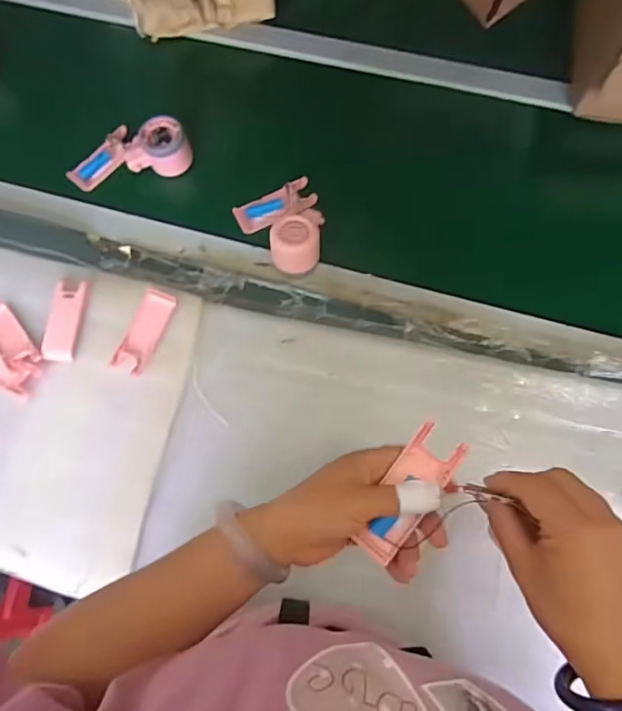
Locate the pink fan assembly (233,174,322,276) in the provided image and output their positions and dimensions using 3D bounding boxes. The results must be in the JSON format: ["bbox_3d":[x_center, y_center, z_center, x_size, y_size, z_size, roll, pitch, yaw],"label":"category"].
[{"bbox_3d":[-0.024,-0.165,0.628,0.100,0.060,0.127,-31,74,-8],"label":"pink fan assembly"}]

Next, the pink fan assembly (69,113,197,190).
[{"bbox_3d":[-0.244,-0.278,0.683,0.162,0.054,0.082,-8,72,0],"label":"pink fan assembly"}]

